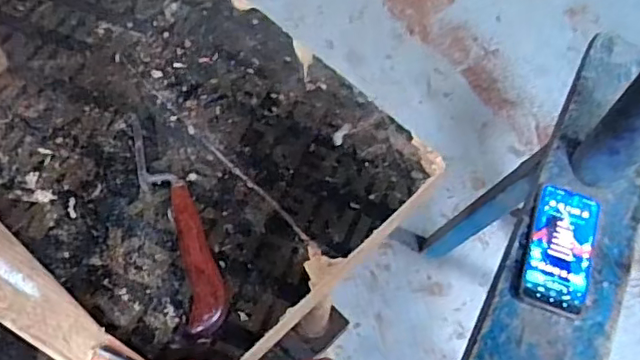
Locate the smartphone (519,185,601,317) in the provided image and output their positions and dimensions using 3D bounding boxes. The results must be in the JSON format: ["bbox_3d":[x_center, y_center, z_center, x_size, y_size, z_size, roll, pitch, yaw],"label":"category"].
[{"bbox_3d":[0.305,0.085,0.743,0.079,0.015,0.167,20,62,7],"label":"smartphone"}]

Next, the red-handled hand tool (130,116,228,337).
[{"bbox_3d":[-0.115,0.025,0.466,0.033,0.019,0.200,-20,64,-14],"label":"red-handled hand tool"}]

